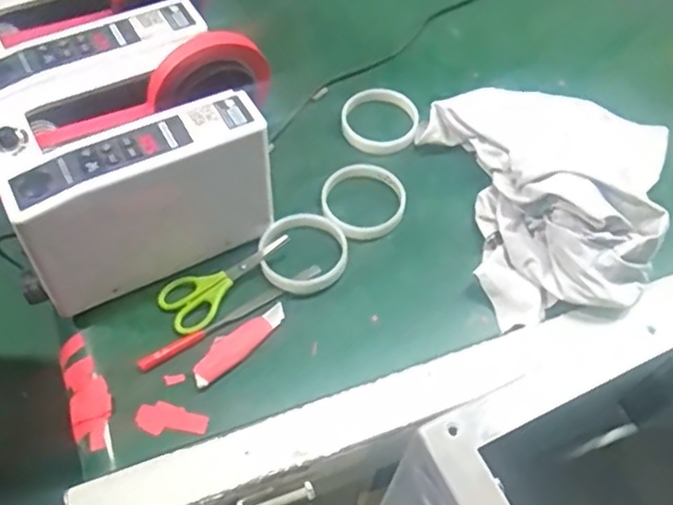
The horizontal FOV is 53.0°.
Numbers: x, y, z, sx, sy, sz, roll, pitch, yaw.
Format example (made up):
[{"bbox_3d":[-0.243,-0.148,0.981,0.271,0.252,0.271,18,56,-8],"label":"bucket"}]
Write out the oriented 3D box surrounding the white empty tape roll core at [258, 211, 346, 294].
[{"bbox_3d":[-0.032,-0.001,0.642,0.081,0.019,0.080,-5,57,-8],"label":"white empty tape roll core"}]

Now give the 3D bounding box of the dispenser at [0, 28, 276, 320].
[{"bbox_3d":[-0.165,-0.083,0.598,0.246,0.154,0.140,-24,62,-19],"label":"dispenser"}]

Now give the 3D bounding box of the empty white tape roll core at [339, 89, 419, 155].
[{"bbox_3d":[0.047,-0.148,0.743,0.083,0.019,0.076,4,56,-2],"label":"empty white tape roll core"}]

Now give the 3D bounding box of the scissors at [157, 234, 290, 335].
[{"bbox_3d":[-0.098,0.023,0.621,0.130,0.010,0.053,-31,64,-22],"label":"scissors"}]

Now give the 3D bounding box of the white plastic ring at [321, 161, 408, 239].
[{"bbox_3d":[0.027,-0.055,0.682,0.084,0.011,0.089,2,57,-3],"label":"white plastic ring"}]

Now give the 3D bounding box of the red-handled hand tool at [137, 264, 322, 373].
[{"bbox_3d":[-0.093,0.056,0.606,0.183,0.005,0.012,-30,64,-21],"label":"red-handled hand tool"}]

